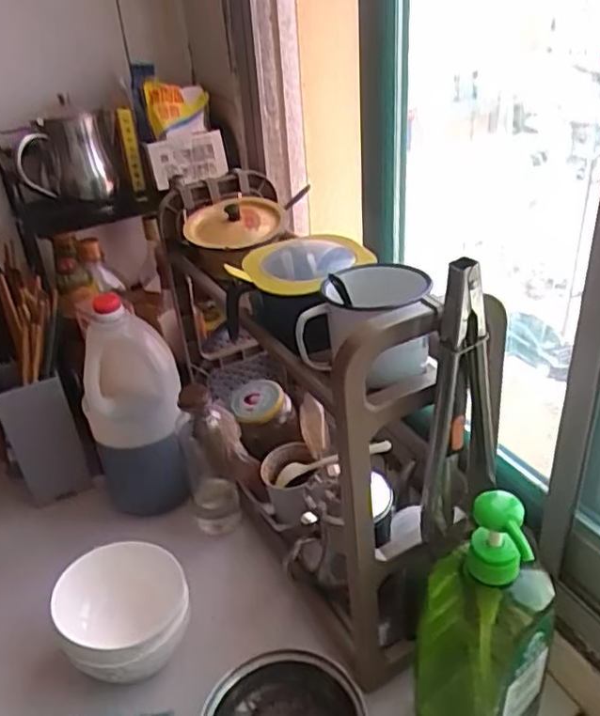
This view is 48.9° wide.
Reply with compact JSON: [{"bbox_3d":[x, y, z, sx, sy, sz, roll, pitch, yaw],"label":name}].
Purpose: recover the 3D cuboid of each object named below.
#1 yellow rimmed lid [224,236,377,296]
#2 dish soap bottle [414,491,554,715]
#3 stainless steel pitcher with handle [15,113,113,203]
[{"bbox_3d":[0.003,-0.086,0.604,0.122,0.019,0.101,9,35,21],"label":"yellow rimmed lid"},{"bbox_3d":[0.141,0.222,0.526,0.100,0.282,0.070,16,38,30],"label":"dish soap bottle"},{"bbox_3d":[-0.298,-0.247,0.830,0.103,0.107,0.066,-15,34,-16],"label":"stainless steel pitcher with handle"}]

